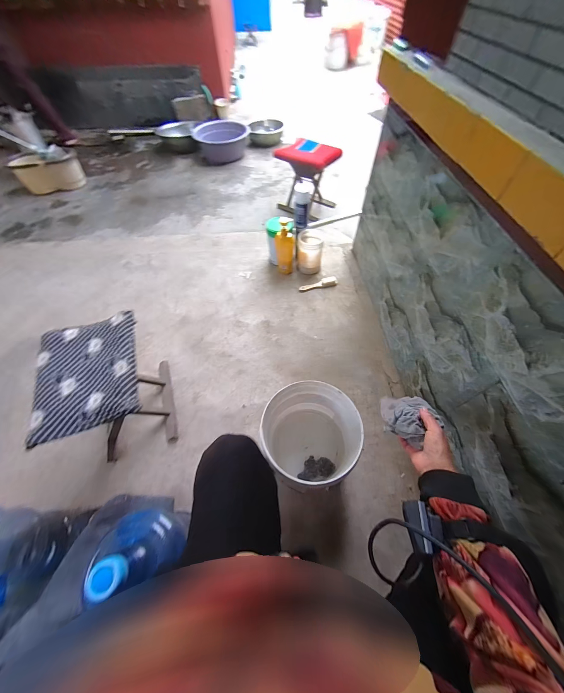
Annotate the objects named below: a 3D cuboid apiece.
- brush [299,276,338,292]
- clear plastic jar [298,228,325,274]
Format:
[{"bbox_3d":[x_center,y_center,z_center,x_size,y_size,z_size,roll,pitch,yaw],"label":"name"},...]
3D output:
[{"bbox_3d":[0.177,-0.306,1.260,0.187,0.035,0.049,-9,58,-5],"label":"brush"},{"bbox_3d":[0.136,-0.464,1.282,0.122,0.180,0.141,1,58,2],"label":"clear plastic jar"}]

